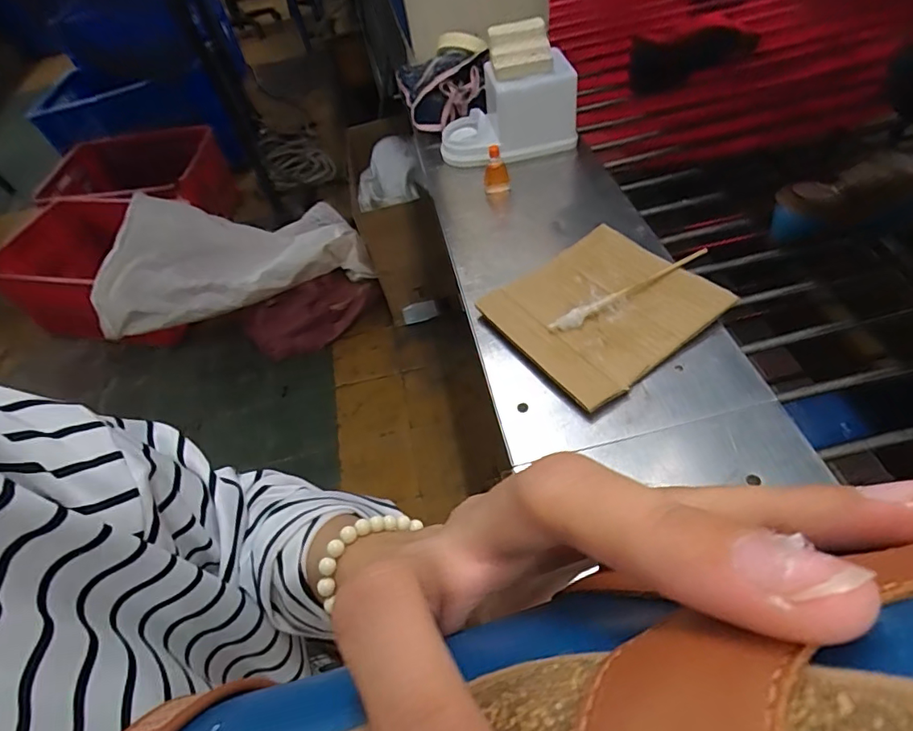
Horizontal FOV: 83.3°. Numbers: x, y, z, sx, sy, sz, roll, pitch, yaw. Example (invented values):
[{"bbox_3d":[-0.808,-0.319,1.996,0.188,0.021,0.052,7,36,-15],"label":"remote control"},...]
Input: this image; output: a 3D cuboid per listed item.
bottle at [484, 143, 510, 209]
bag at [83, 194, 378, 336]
[{"bbox_3d":[0.053,-0.259,0.684,0.034,0.075,0.030,3,51,13],"label":"bottle"},{"bbox_3d":[-0.727,-0.370,1.605,0.788,0.254,0.364,-26,51,-11],"label":"bag"}]

